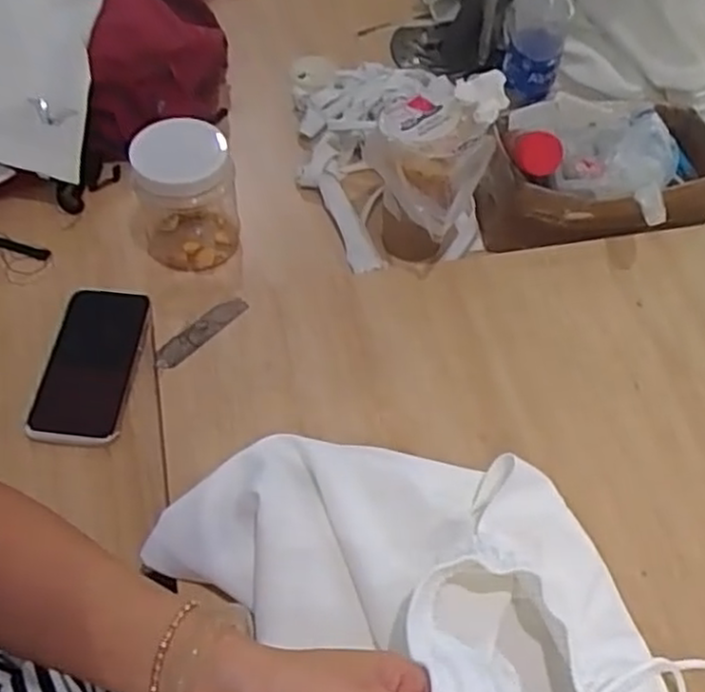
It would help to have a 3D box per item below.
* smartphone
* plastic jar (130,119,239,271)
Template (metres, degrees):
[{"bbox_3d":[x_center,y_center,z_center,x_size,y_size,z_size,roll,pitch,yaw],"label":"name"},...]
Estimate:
[{"bbox_3d":[-0.235,0.014,0.659,0.077,0.012,0.158,4,54,0],"label":"smartphone"},{"bbox_3d":[-0.163,-0.148,0.716,0.099,0.128,0.084,-12,56,-11],"label":"plastic jar"}]

